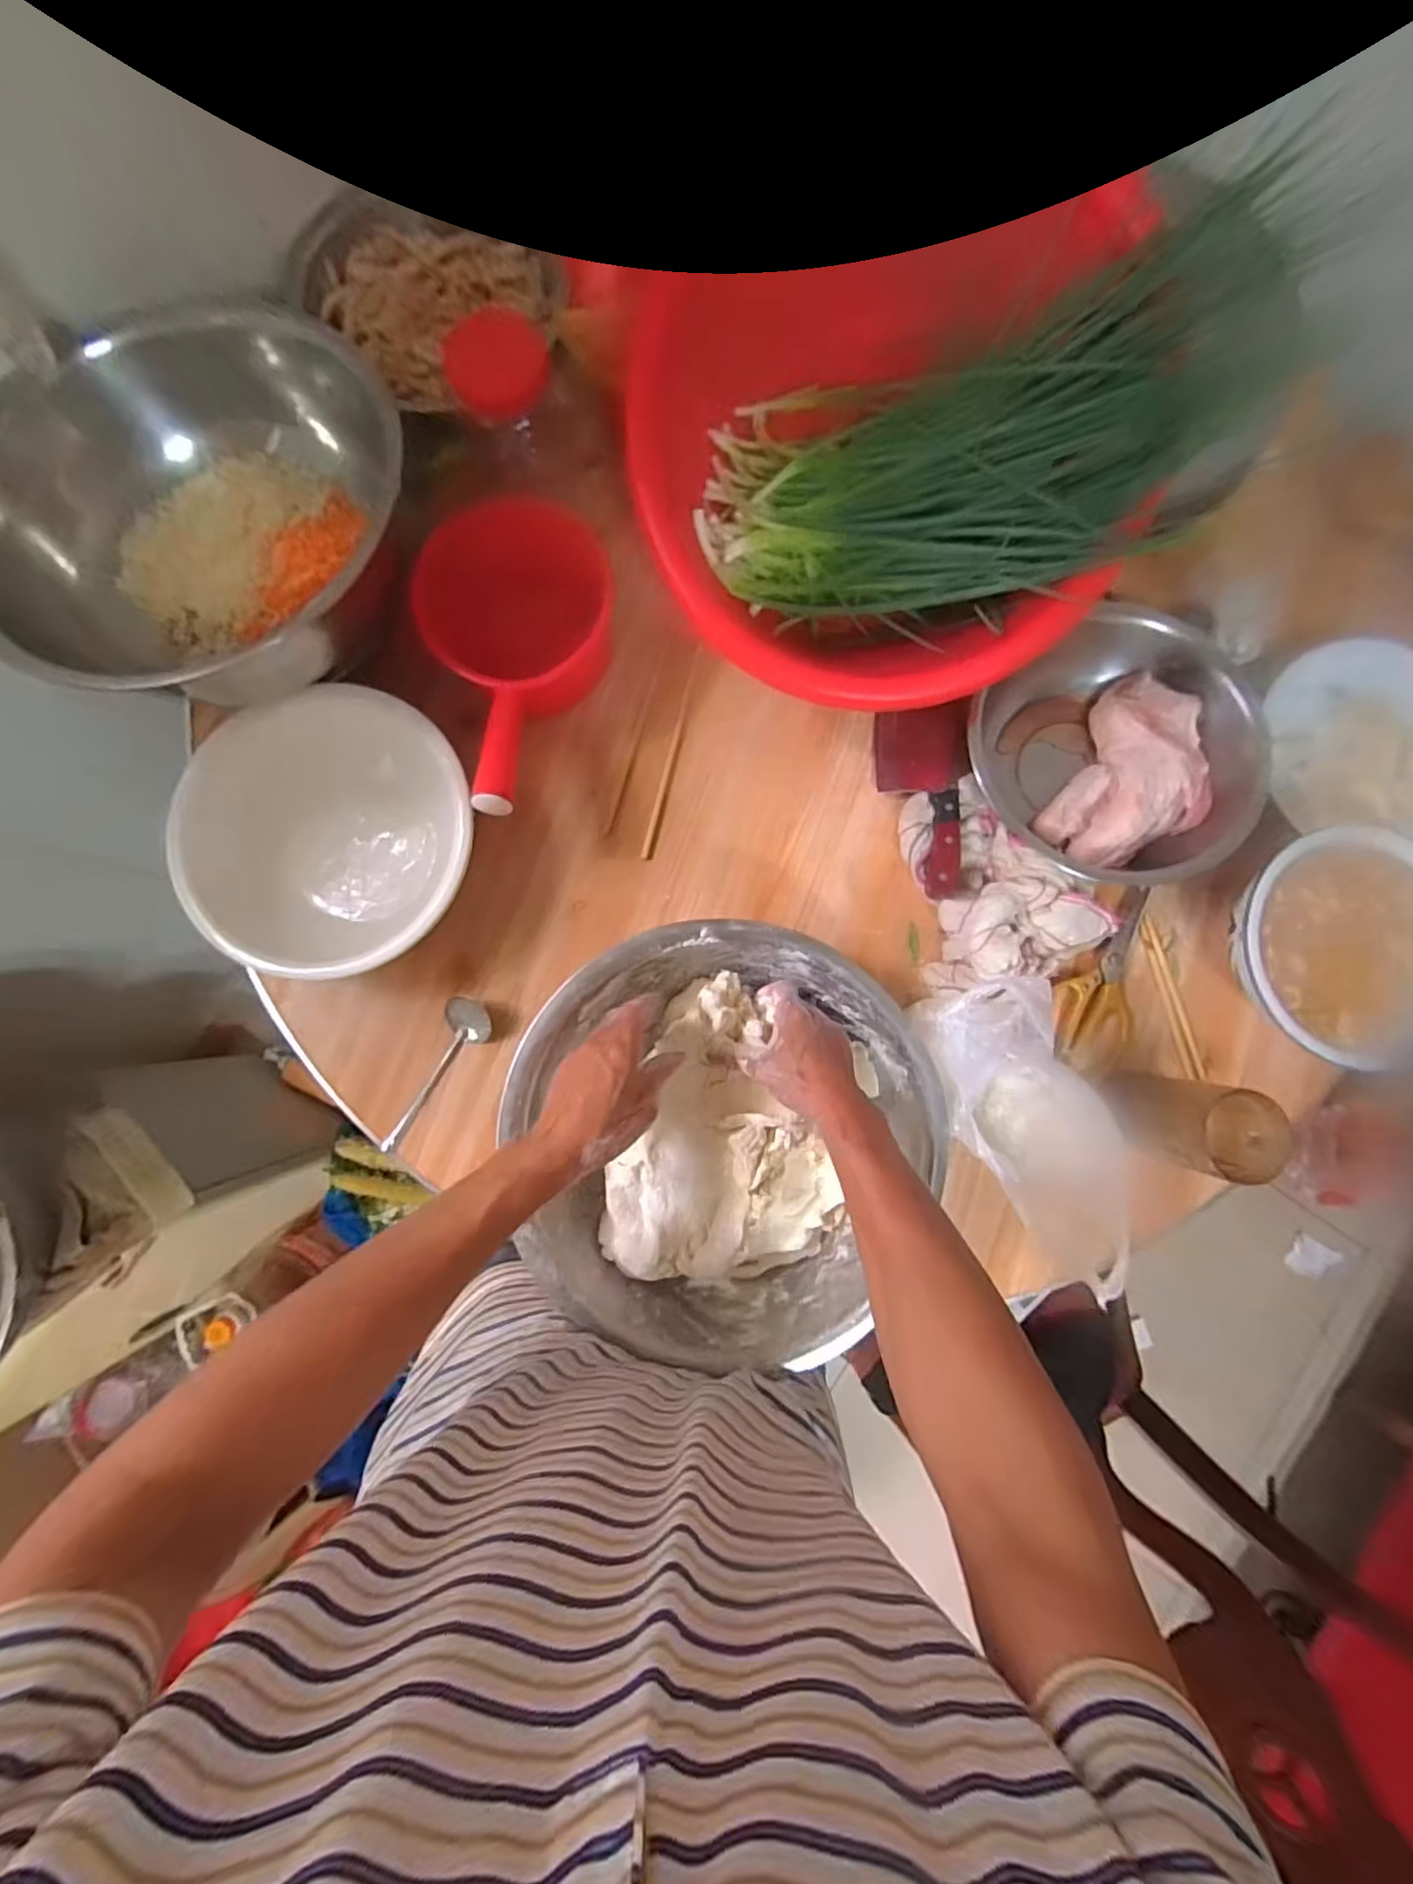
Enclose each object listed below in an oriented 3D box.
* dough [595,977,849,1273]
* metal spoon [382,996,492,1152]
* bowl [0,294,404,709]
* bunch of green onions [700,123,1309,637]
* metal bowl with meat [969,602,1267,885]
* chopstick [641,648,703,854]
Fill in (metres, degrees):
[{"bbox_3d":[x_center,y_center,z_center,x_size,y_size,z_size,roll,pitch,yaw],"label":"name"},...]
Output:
[{"bbox_3d":[-0.010,0.184,0.558,0.203,0.084,0.258,-23,85,-2],"label":"dough"},{"bbox_3d":[-0.270,0.135,0.620,0.049,0.022,0.168,29,85,3],"label":"metal spoon"},{"bbox_3d":[-0.480,-0.384,0.557,0.289,0.130,0.333,29,85,3],"label":"bowl"},{"bbox_3d":[0.227,-0.422,0.558,0.444,0.116,0.228,-1,84,27],"label":"bunch of green onions"},{"bbox_3d":[0.409,-0.192,0.615,0.250,0.087,0.242,0,84,0],"label":"metal bowl with meat"},{"bbox_3d":[-0.036,-0.202,0.662,0.008,0.006,0.232,14,84,1],"label":"chopstick"}]

